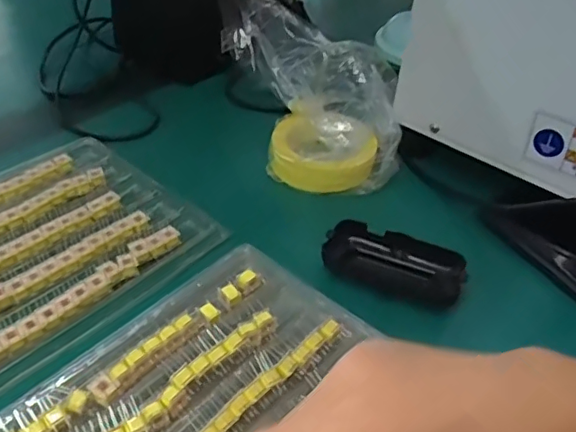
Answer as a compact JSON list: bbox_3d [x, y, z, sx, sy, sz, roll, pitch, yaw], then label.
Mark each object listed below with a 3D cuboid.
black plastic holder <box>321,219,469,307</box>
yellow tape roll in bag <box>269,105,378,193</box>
[{"bbox_3d":[0.086,0.040,0.463,0.110,0.030,0.053,21,43,19],"label":"black plastic holder"},{"bbox_3d":[0.037,-0.069,0.565,0.101,0.041,0.106,3,40,-2],"label":"yellow tape roll in bag"}]

